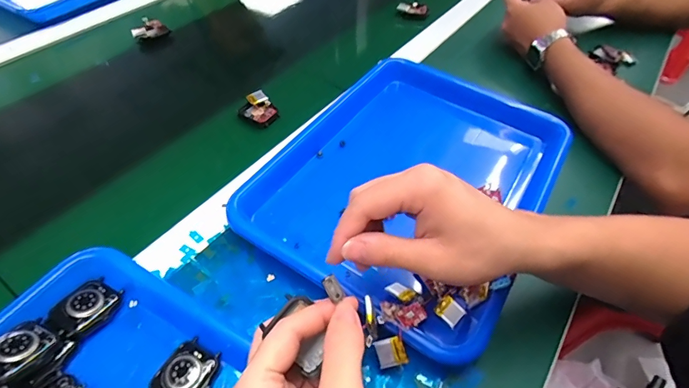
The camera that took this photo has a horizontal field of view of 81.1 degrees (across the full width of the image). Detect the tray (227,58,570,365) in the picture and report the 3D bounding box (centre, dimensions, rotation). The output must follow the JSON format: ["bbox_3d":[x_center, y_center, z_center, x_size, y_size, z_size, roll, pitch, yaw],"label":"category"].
[{"bbox_3d":[0.072,-0.018,0.430,0.256,0.066,0.328,31,56,19],"label":"tray"}]

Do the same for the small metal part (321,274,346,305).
[{"bbox_3d":[-0.006,0.054,0.229,0.008,0.004,0.016,-32,97,-8],"label":"small metal part"}]

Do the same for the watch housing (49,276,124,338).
[{"bbox_3d":[-0.201,0.088,0.315,0.035,0.015,0.045,34,57,21],"label":"watch housing"}]

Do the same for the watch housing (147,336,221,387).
[{"bbox_3d":[-0.114,0.129,0.291,0.035,0.008,0.044,24,54,15],"label":"watch housing"}]

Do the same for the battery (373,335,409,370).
[{"bbox_3d":[0.034,0.118,0.299,0.021,0.004,0.020,-21,74,7],"label":"battery"}]

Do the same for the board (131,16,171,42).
[{"bbox_3d":[-0.295,-0.250,0.610,0.052,0.023,0.026,-21,56,-19],"label":"board"}]

